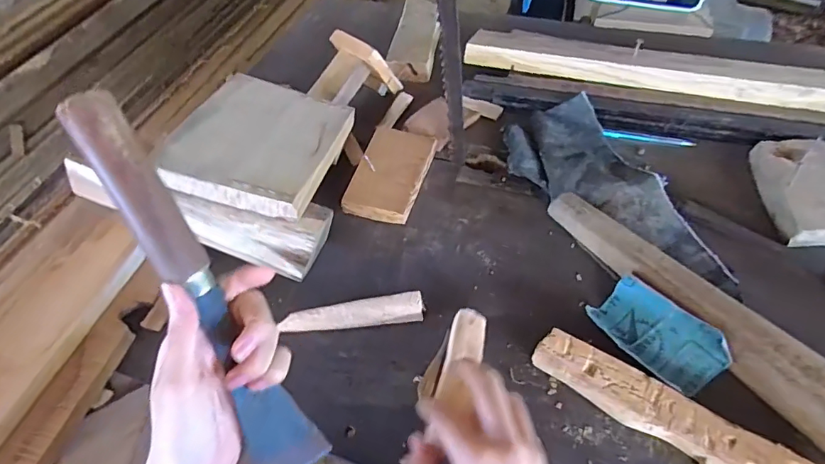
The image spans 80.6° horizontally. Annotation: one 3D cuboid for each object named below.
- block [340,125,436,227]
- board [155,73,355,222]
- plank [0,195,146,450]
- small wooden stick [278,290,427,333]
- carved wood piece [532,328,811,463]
[{"bbox_3d":[-0.023,-0.062,0.511,0.066,0.022,0.113,11,53,14],"label":"block"},{"bbox_3d":[-0.151,-0.093,0.484,0.143,0.024,0.171,17,48,1],"label":"board"},{"bbox_3d":[-0.337,0.087,0.415,0.114,0.022,0.267,9,53,13],"label":"plank"},{"bbox_3d":[-0.050,0.070,0.415,0.117,0.016,0.021,-6,51,1],"label":"small wooden stick"},{"bbox_3d":[0.187,0.135,0.344,0.208,0.015,0.040,28,59,25],"label":"carved wood piece"}]

